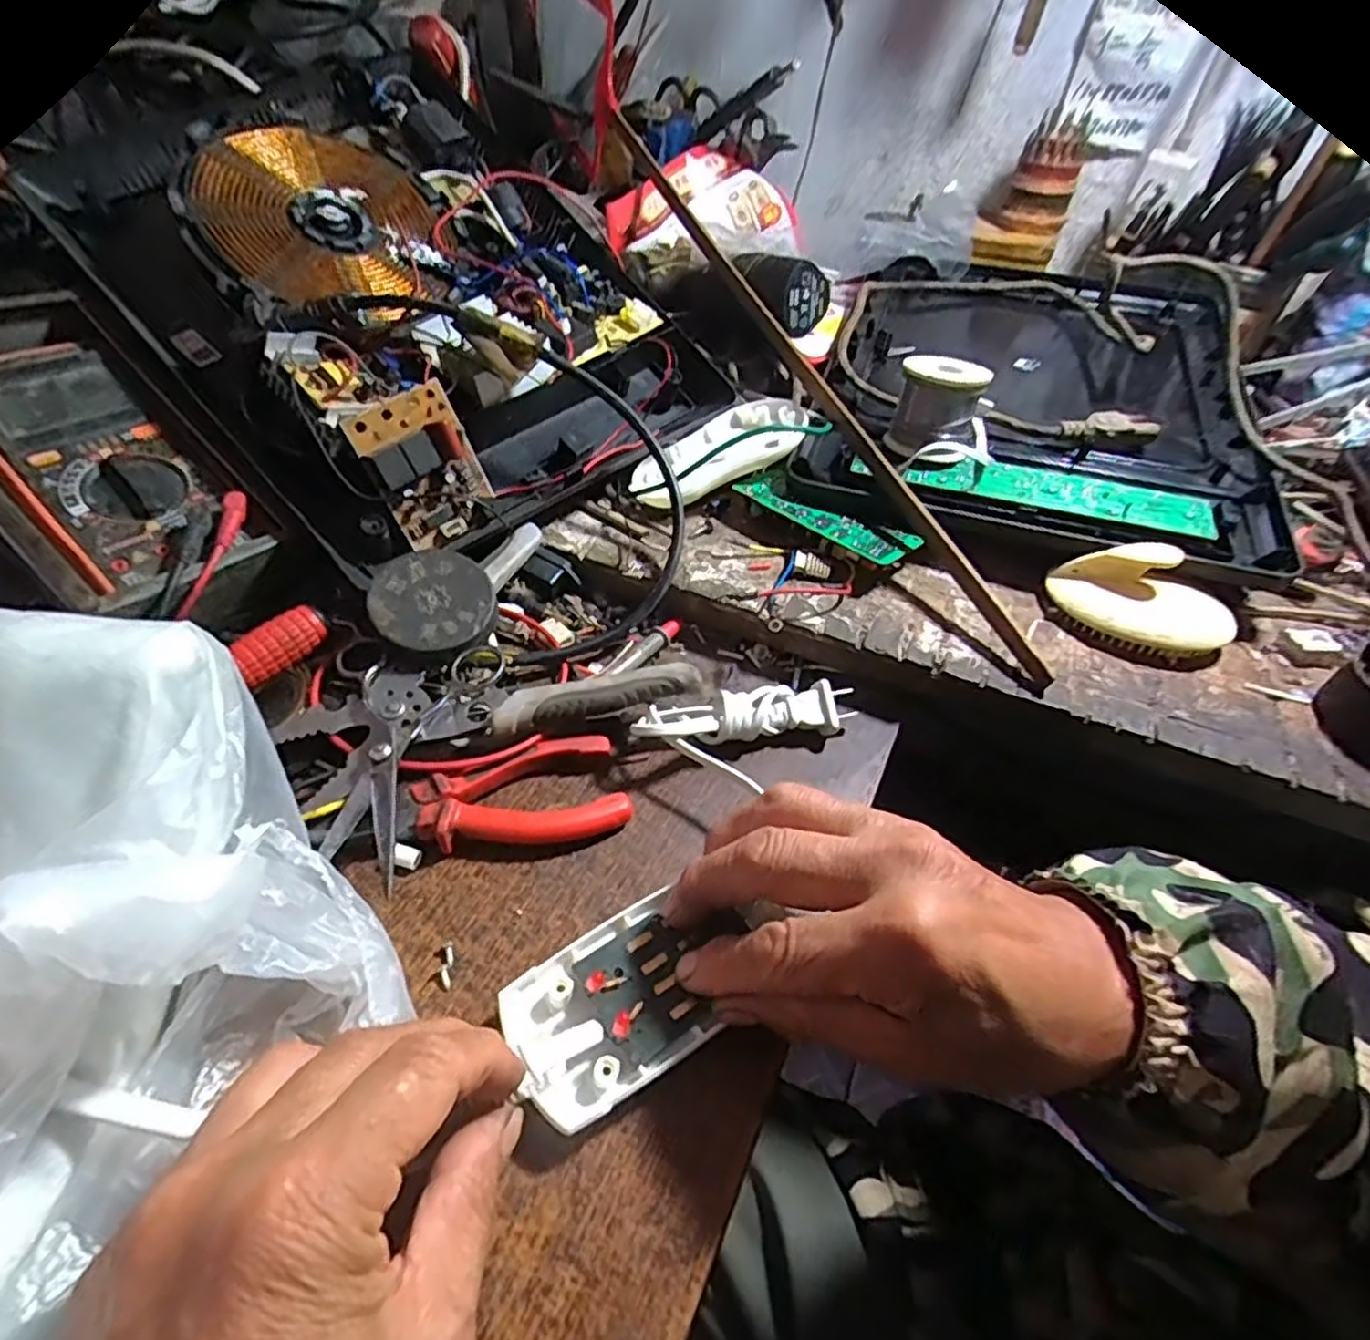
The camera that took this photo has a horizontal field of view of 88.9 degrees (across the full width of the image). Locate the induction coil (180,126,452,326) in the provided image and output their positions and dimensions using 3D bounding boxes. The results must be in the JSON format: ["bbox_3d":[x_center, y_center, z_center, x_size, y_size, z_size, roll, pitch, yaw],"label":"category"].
[{"bbox_3d":[-0.217,-0.271,0.420,0.129,0.013,0.152,23,60,-17],"label":"induction coil"}]

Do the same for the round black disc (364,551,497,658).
[{"bbox_3d":[-0.122,-0.034,0.340,0.057,0.007,0.054,4,64,-9],"label":"round black disc"}]

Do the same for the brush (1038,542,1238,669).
[{"bbox_3d":[0.243,-0.036,0.368,0.093,0.038,0.052,22,48,17],"label":"brush"}]

